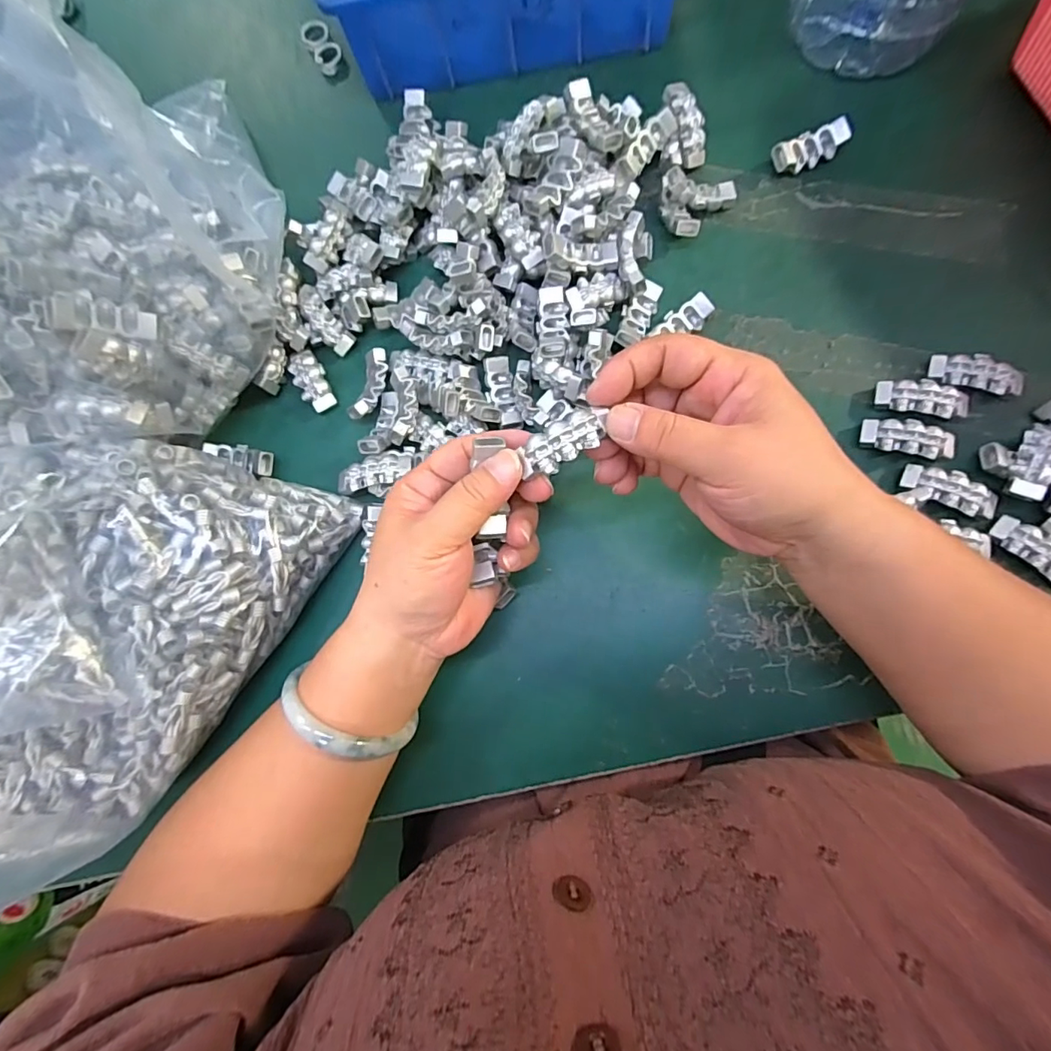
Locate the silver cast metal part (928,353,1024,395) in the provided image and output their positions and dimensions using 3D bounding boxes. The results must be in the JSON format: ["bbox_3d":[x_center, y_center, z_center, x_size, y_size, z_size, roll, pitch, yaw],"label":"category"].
[{"bbox_3d":[0.259,-0.087,0.290,0.047,0.008,0.019,16,81,8],"label":"silver cast metal part"}]

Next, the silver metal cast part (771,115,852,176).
[{"bbox_3d":[0.184,-0.244,0.330,0.045,0.016,0.018,-24,78,1],"label":"silver metal cast part"}]

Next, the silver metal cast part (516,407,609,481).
[{"bbox_3d":[0.018,-0.038,0.226,0.040,0.007,0.018,-33,81,6],"label":"silver metal cast part"}]

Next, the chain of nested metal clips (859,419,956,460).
[{"bbox_3d":[0.218,-0.049,0.292,0.047,0.015,0.019,13,81,8],"label":"chain of nested metal clips"}]

